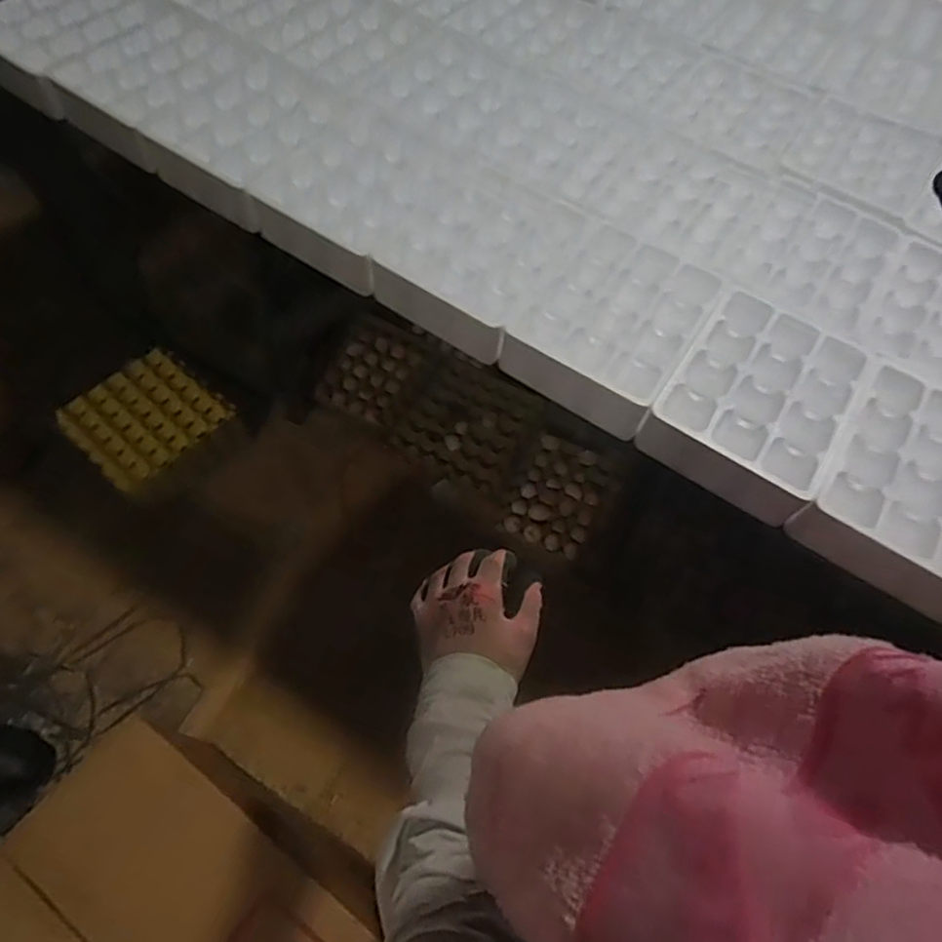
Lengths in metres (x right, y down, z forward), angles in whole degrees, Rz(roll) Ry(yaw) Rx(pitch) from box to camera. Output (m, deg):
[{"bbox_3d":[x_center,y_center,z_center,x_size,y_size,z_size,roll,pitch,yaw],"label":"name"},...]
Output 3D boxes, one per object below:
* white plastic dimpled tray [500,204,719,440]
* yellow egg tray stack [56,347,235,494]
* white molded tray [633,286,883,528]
[{"bbox_3d":[0.159,-0.190,0.772,0.213,0.068,0.241,30,62,11],"label":"white plastic dimpled tray"},{"bbox_3d":[-0.746,-0.133,1.450,0.299,0.048,0.302,38,64,15],"label":"yellow egg tray stack"},{"bbox_3d":[0.327,-0.083,0.718,0.183,0.060,0.242,32,63,12],"label":"white molded tray"}]

